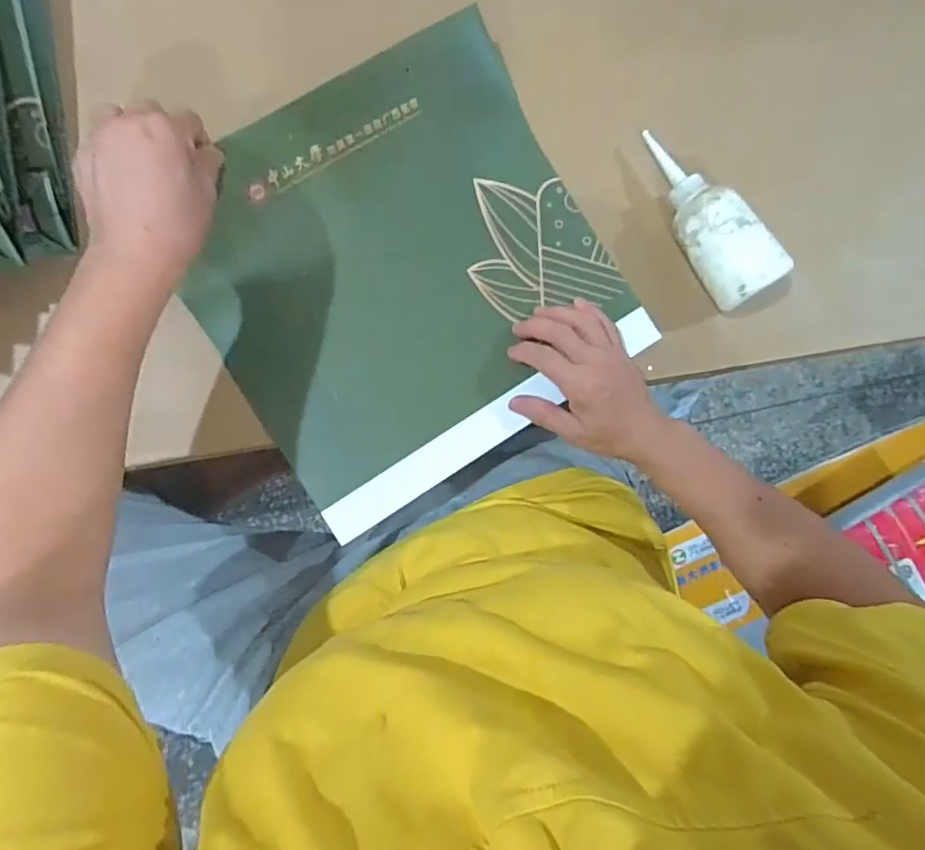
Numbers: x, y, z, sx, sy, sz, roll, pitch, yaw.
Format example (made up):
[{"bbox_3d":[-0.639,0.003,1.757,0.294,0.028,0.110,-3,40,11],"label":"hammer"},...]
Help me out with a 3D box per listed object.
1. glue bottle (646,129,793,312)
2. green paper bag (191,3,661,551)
[{"bbox_3d":[0.197,-0.176,0.464,0.046,0.049,0.166,-27,77,-7],"label":"glue bottle"},{"bbox_3d":[-0.043,-0.118,0.468,0.322,0.060,0.309,-33,92,-7],"label":"green paper bag"}]

